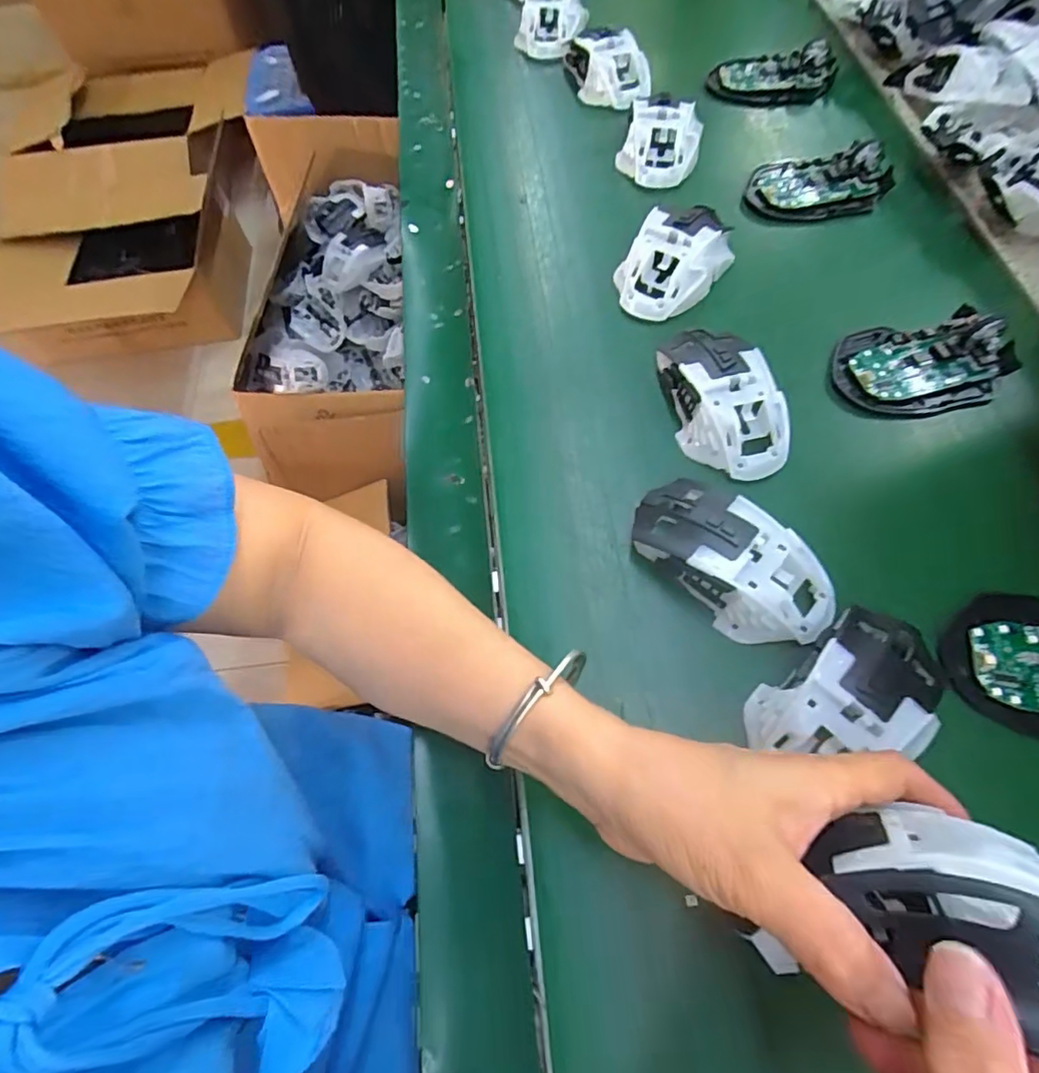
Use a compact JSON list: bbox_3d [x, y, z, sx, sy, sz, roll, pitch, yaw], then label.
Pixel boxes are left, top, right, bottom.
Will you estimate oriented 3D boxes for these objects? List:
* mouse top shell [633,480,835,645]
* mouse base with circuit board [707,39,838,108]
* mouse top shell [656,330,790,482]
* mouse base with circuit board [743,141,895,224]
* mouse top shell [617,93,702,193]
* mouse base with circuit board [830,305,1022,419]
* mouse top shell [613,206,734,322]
[{"bbox_3d":[0.119,0.011,0.322,0.060,0.039,0.113,-40,70,-14],"label":"mouse top shell"},{"bbox_3d":[0.237,-0.427,0.537,0.113,0.023,0.052,-3,66,1],"label":"mouse base with circuit board"},{"bbox_3d":[0.129,-0.089,0.370,0.058,0.034,0.109,-14,66,-3],"label":"mouse top shell"},{"bbox_3d":[0.244,-0.286,0.467,0.113,0.023,0.059,-3,66,1],"label":"mouse base with circuit board"},{"bbox_3d":[0.119,-0.334,0.492,0.067,0.037,0.071,10,67,7],"label":"mouse top shell"},{"bbox_3d":[0.267,-0.116,0.381,0.112,0.028,0.069,-5,66,1],"label":"mouse base with circuit board"},{"bbox_3d":[0.117,-0.210,0.431,0.067,0.037,0.105,34,72,16],"label":"mouse top shell"}]

